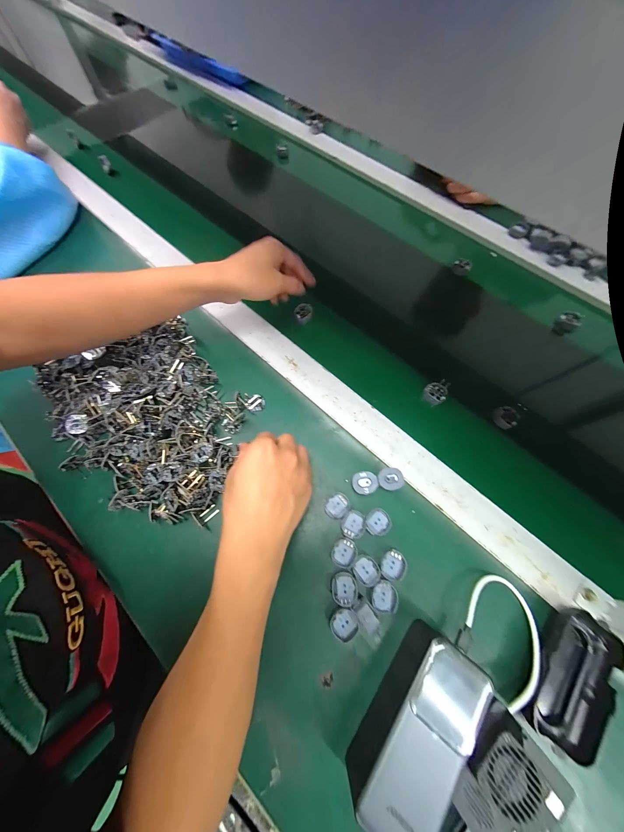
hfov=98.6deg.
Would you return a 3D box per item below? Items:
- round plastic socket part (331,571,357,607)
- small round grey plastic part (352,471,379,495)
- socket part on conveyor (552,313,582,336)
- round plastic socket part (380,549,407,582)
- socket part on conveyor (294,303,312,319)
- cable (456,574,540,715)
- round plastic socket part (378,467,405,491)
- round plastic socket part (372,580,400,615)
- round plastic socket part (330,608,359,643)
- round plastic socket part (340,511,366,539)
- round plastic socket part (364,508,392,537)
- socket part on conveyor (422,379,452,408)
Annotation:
[{"bbox_3d":[0.032,0.174,0.270,0.024,0.007,0.028,-10,68,-5],"label":"round plastic socket part"},{"bbox_3d":[0.061,0.079,0.314,0.028,0.016,0.025,-9,68,-5],"label":"small round grey plastic part"},{"bbox_3d":[0.403,-0.146,0.425,0.022,0.031,0.030,-37,73,-15],"label":"socket part on conveyor"},{"bbox_3d":[0.086,0.159,0.285,0.029,0.010,0.026,-36,72,-14],"label":"round plastic socket part"},{"bbox_3d":[-0.012,-0.164,0.422,0.028,0.010,0.023,-34,72,-14],"label":"socket part on conveyor"},{"bbox_3d":[0.179,0.204,0.253,0.070,0.026,0.091,41,73,15],"label":"cable"},{"bbox_3d":[0.090,0.075,0.315,0.028,0.016,0.026,0,67,-1],"label":"round plastic socket part"},{"bbox_3d":[0.073,0.182,0.269,0.025,0.007,0.028,20,69,8],"label":"round plastic socket part"},{"bbox_3d":[0.031,0.203,0.263,0.026,0.015,0.024,0,67,-1],"label":"round plastic socket part"},{"bbox_3d":[0.046,0.120,0.296,0.027,0.006,0.027,0,67,-1],"label":"round plastic socket part"},{"bbox_3d":[0.073,0.119,0.301,0.028,0.010,0.027,0,67,-1],"label":"round plastic socket part"},{"bbox_3d":[0.171,-0.033,0.370,0.029,0.025,0.030,0,67,-1],"label":"socket part on conveyor"}]

